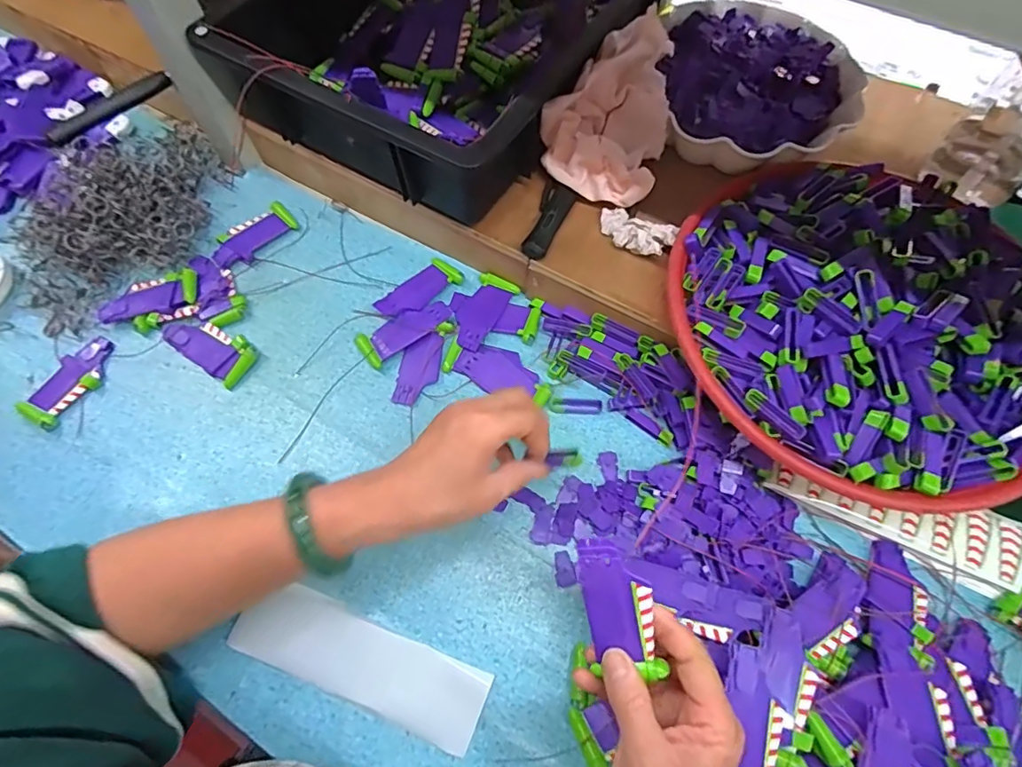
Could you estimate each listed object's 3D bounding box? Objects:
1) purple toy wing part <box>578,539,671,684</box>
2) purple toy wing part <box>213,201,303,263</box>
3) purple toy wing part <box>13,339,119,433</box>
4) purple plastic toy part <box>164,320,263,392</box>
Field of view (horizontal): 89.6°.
[{"bbox_3d":[0.061,0.126,0.288,0.037,0.005,0.080,-8,100,16],"label":"purple toy wing part"},{"bbox_3d":[-0.269,-0.154,0.537,0.090,0.009,0.047,-42,73,-15],"label":"purple toy wing part"},{"bbox_3d":[-0.400,-0.004,0.467,0.041,0.011,0.089,28,70,11],"label":"purple toy wing part"},{"bbox_3d":[-0.281,-0.036,0.484,0.087,0.014,0.043,33,71,13],"label":"purple plastic toy part"}]

